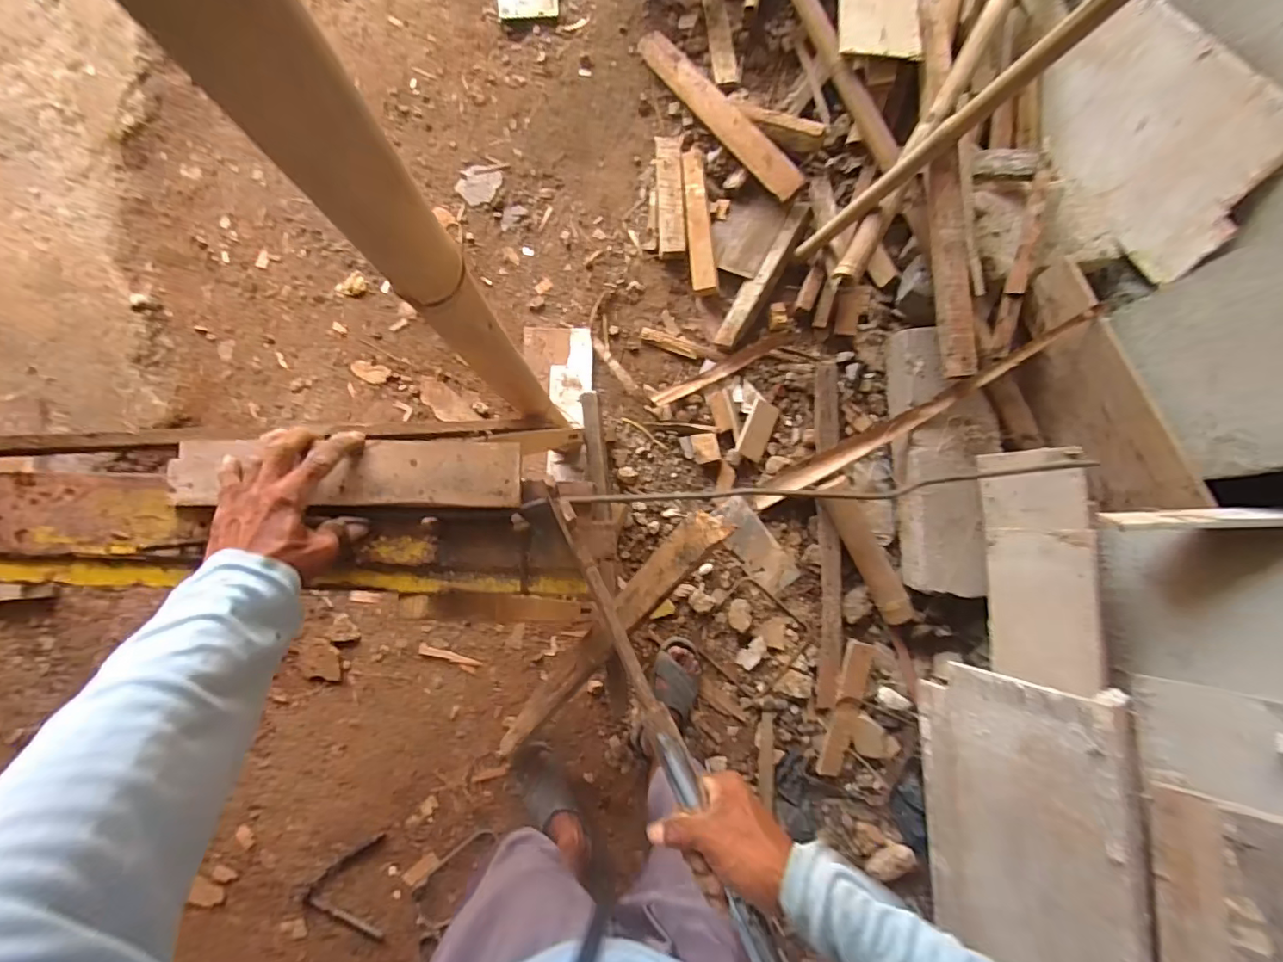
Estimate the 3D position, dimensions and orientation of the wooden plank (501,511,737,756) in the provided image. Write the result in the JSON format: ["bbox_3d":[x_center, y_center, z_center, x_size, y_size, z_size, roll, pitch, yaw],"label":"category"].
[{"bbox_3d":[-0.104,0.327,0.988,0.064,0.035,0.829,40,125,5],"label":"wooden plank"}]

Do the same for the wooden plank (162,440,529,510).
[{"bbox_3d":[-0.276,-0.006,0.507,0.326,0.016,0.062,1,84,3],"label":"wooden plank"}]

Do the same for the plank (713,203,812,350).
[{"bbox_3d":[0.295,-0.493,1.296,0.063,0.036,0.399,32,86,4],"label":"plank"}]

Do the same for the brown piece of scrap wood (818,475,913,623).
[{"bbox_3d":[0.506,0.159,1.230,0.069,0.047,0.350,-26,84,-1],"label":"brown piece of scrap wood"}]

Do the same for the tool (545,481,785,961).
[{"bbox_3d":[0.029,0.233,0.444,0.024,0.022,0.505,-26,81,-1],"label":"tool"}]

